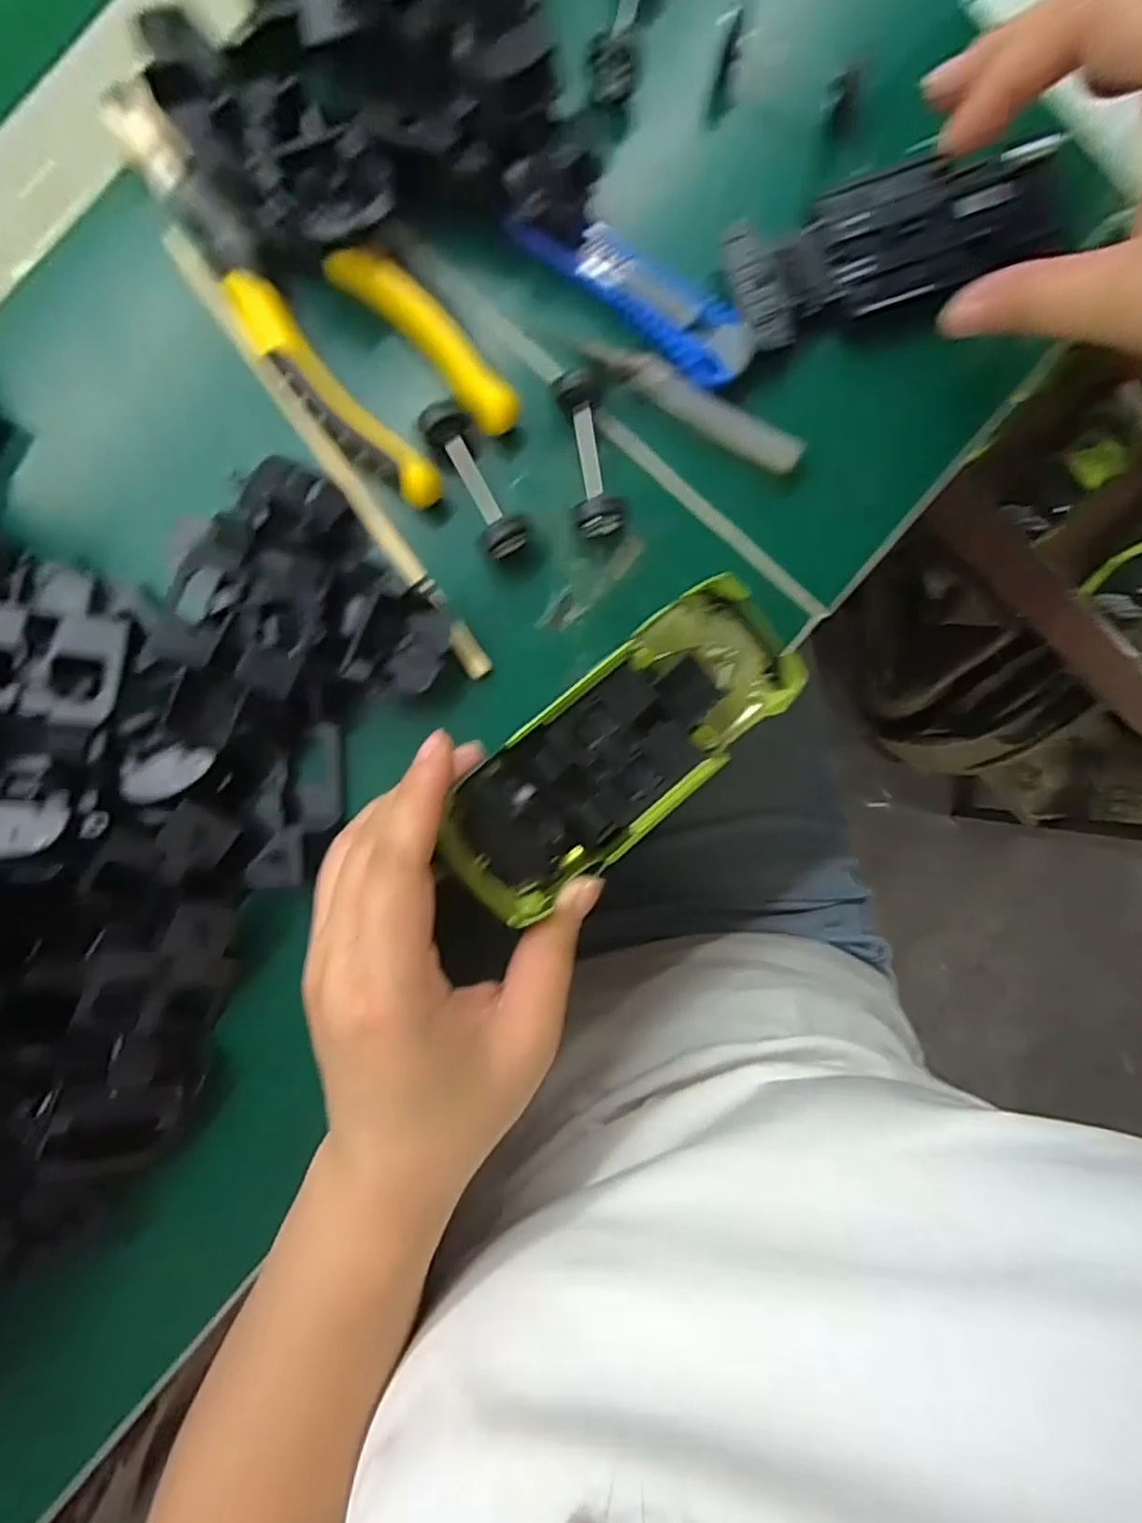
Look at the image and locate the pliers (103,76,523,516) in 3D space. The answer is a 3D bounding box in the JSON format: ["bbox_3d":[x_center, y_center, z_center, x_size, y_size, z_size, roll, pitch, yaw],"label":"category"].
[{"bbox_3d":[-0.092,-0.163,0.237,0.158,0.019,0.054,45,89,-4],"label":"pliers"}]

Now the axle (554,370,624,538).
[{"bbox_3d":[0.006,-0.112,0.247,0.017,0.016,0.057,-10,92,-3],"label":"axle"}]

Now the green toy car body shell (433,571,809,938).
[{"bbox_3d":[0.016,-0.003,0.233,0.133,0.022,0.053,-41,93,-3],"label":"green toy car body shell"}]

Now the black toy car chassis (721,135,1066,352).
[{"bbox_3d":[0.119,-0.191,0.244,0.125,0.012,0.045,-20,93,-2],"label":"black toy car chassis"}]

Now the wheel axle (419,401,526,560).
[{"bbox_3d":[-0.035,-0.101,0.244,0.017,0.017,0.054,-28,93,-2],"label":"wheel axle"}]

